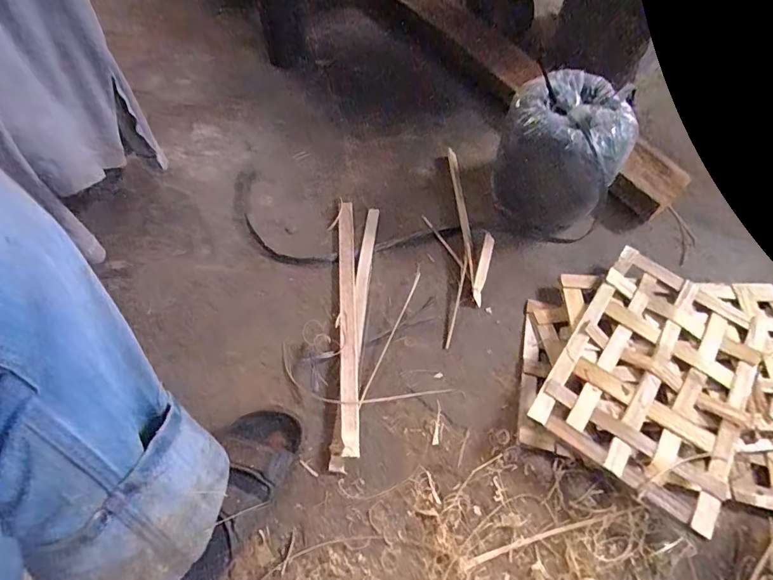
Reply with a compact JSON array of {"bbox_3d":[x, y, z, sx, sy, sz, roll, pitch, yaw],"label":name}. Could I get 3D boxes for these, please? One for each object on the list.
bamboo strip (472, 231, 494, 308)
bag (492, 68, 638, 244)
[{"bbox_3d":[0.152,-0.032,0.716,0.016,0.010,0.118,14,74,6],"label":"bamboo strip"},{"bbox_3d":[0.267,-0.203,0.723,0.183,0.186,0.186,25,61,11],"label":"bag"}]

